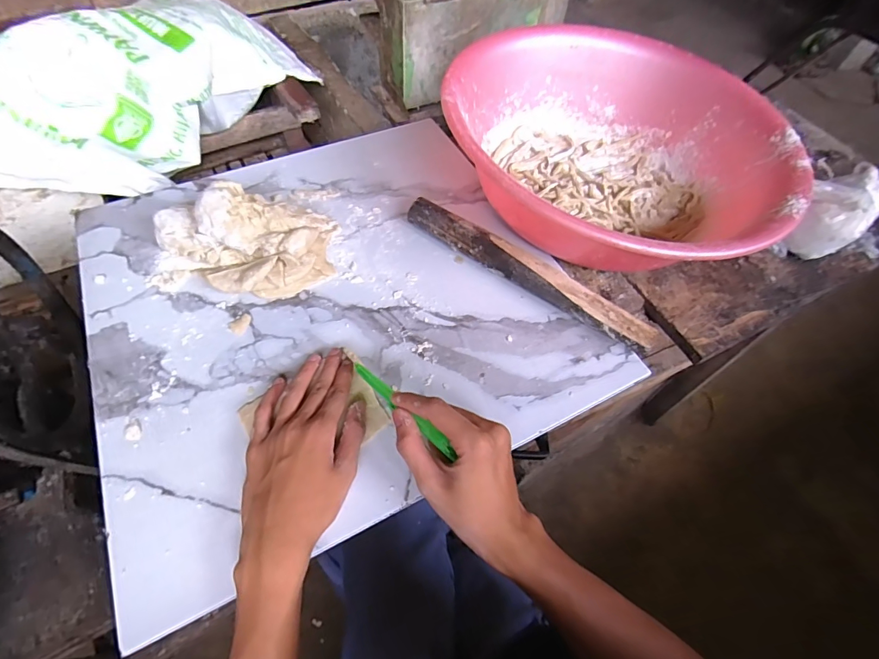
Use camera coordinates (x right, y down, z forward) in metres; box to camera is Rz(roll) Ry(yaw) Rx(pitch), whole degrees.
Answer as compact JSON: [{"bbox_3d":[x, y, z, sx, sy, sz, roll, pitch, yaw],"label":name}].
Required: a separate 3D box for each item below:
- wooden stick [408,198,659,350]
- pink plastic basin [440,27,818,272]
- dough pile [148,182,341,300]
[{"bbox_3d":[0.094,-0.065,0.478,0.298,0.038,0.035,32,60,16],"label":"wooden stick"},{"bbox_3d":[0.210,-0.212,0.530,0.387,0.124,0.388,2,56,-3],"label":"pink plastic basin"},{"bbox_3d":[-0.219,-0.096,0.464,0.197,0.069,0.112,-6,57,-8],"label":"dough pile"}]

